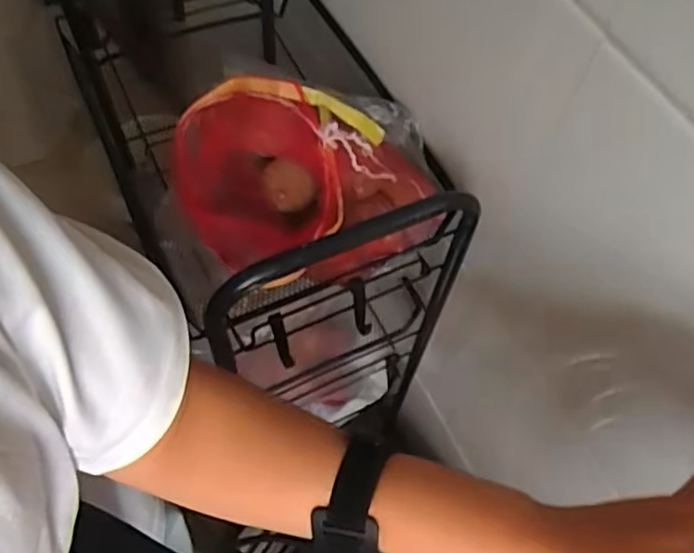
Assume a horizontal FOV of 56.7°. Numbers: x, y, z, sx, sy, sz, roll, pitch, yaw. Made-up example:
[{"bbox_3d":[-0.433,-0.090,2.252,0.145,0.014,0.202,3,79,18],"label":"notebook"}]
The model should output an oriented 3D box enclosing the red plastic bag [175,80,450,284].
[{"bbox_3d":[-0.028,-0.071,0.517,0.204,0.114,0.123,-3,61,-5],"label":"red plastic bag"}]

